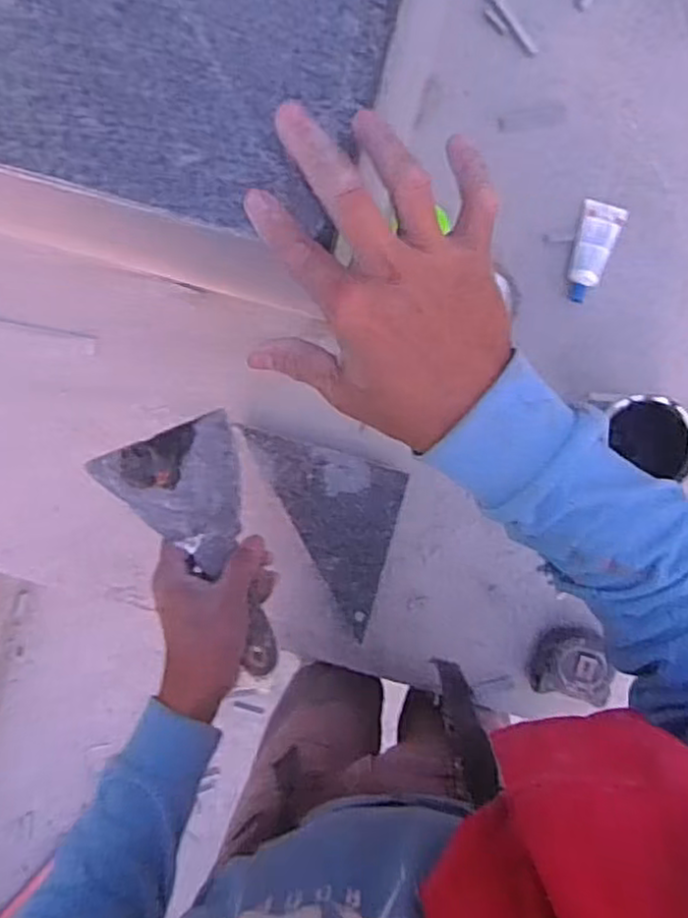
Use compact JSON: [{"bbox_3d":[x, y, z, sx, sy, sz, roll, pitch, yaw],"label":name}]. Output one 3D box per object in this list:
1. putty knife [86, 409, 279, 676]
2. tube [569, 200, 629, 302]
[{"bbox_3d":[-0.104,0.072,0.514,0.099,0.023,0.193,-21,95,5],"label":"putty knife"},{"bbox_3d":[0.276,-0.228,0.747,0.046,0.022,0.108,16,97,1],"label":"tube"}]

